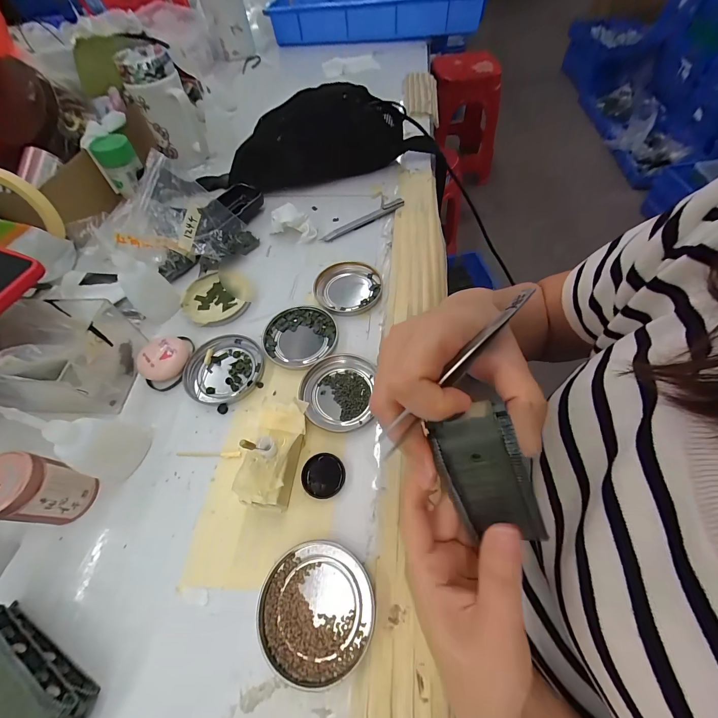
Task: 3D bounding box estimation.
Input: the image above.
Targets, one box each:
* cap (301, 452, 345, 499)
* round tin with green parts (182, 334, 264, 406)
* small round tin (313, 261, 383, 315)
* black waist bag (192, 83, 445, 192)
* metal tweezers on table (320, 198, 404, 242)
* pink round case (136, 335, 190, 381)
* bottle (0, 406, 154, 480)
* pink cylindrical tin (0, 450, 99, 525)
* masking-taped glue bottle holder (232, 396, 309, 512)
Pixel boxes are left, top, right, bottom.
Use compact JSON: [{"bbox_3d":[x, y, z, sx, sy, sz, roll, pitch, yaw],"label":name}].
[{"bbox_3d":[-0.030,0.098,0.267,0.035,0.004,0.035,-1,59,2],"label":"cap"},{"bbox_3d":[-0.140,0.009,0.327,0.076,0.008,0.079,-1,59,2],"label":"round tin with green parts"},{"bbox_3d":[-0.014,-0.084,0.374,0.077,0.007,0.078,-1,59,2],"label":"small round tin"},{"bbox_3d":[-0.066,-0.338,0.479,0.349,0.095,0.081,-15,59,-7],"label":"black waist bag"},{"bbox_3d":[0.007,-0.192,0.436,0.128,0.011,0.015,-27,62,-14],"label":"metal tweezers on table"},{"bbox_3d":[-0.200,-0.002,0.327,0.044,0.023,0.049,3,59,4],"label":"pink round case"},{"bbox_3d":[-0.210,0.058,0.244,0.039,0.109,0.046,21,62,14],"label":"bottle"},{"bbox_3d":[-0.247,0.101,0.246,0.041,0.063,0.042,-1,59,2],"label":"pink cylindrical tin"},{"bbox_3d":[-0.066,0.077,0.262,0.040,0.041,0.085,5,59,6],"label":"masking-taped glue bottle holder"}]

